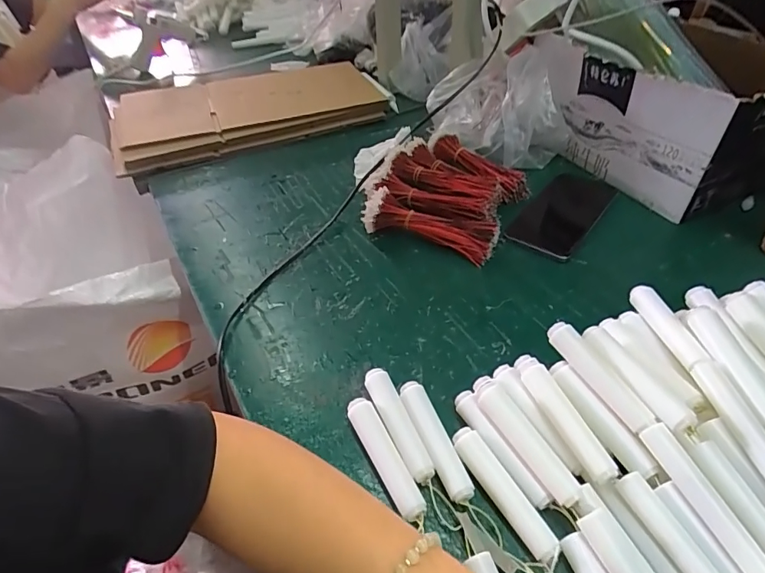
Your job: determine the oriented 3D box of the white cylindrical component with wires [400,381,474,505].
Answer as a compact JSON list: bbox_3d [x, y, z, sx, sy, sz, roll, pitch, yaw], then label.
[{"bbox_3d":[0.036,0.107,0.323,0.018,0.015,0.090,-18,45,-12],"label":"white cylindrical component with wires"}]

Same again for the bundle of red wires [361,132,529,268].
[{"bbox_3d":[0.071,-0.111,0.539,0.165,0.054,0.181,18,49,23],"label":"bundle of red wires"}]

